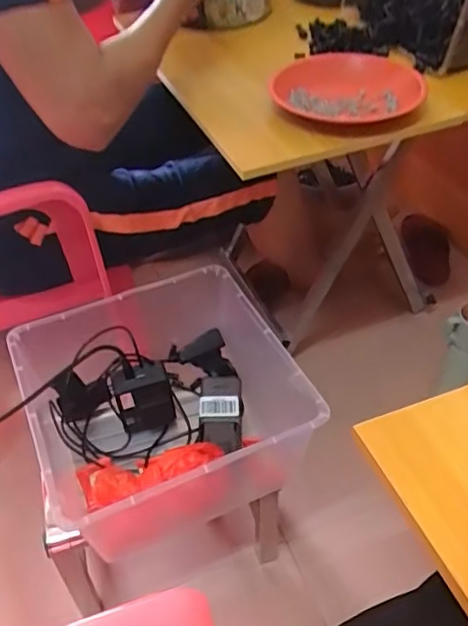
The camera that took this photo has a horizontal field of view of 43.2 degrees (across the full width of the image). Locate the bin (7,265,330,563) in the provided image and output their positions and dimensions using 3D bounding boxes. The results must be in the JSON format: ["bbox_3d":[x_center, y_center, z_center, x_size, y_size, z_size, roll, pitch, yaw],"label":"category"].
[{"bbox_3d":[-0.071,0.125,0.757,0.331,0.187,0.309,-19,45,-16],"label":"bin"}]

